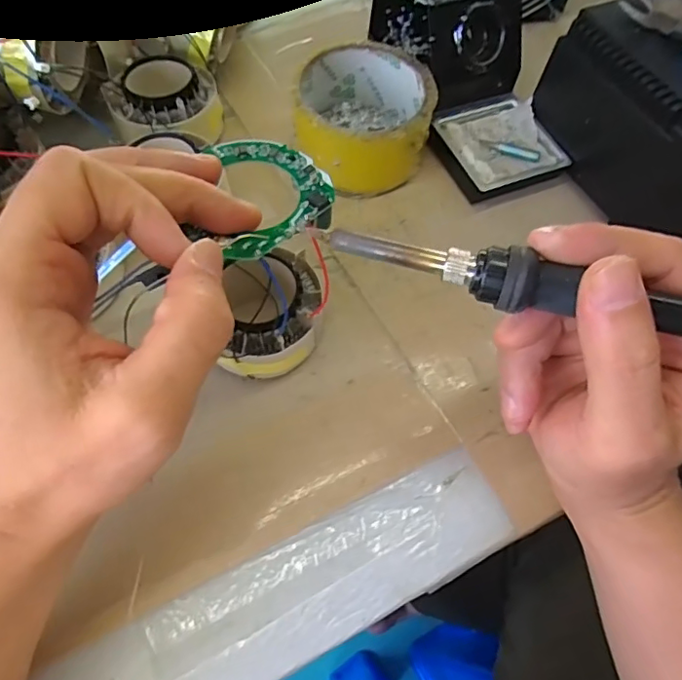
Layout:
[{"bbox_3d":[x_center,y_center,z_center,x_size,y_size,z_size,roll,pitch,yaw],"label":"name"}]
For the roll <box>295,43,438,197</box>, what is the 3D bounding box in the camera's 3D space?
[{"bbox_3d":[0.015,-0.138,0.349,0.081,0.048,0.084,1,63,-2],"label":"roll"}]

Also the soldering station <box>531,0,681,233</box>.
[{"bbox_3d":[0.206,-0.126,0.327,0.114,0.088,0.151,-24,66,-14],"label":"soldering station"}]

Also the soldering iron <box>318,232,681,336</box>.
[{"bbox_3d":[0.089,-0.012,0.184,0.192,0.015,0.016,13,63,7],"label":"soldering iron"}]

